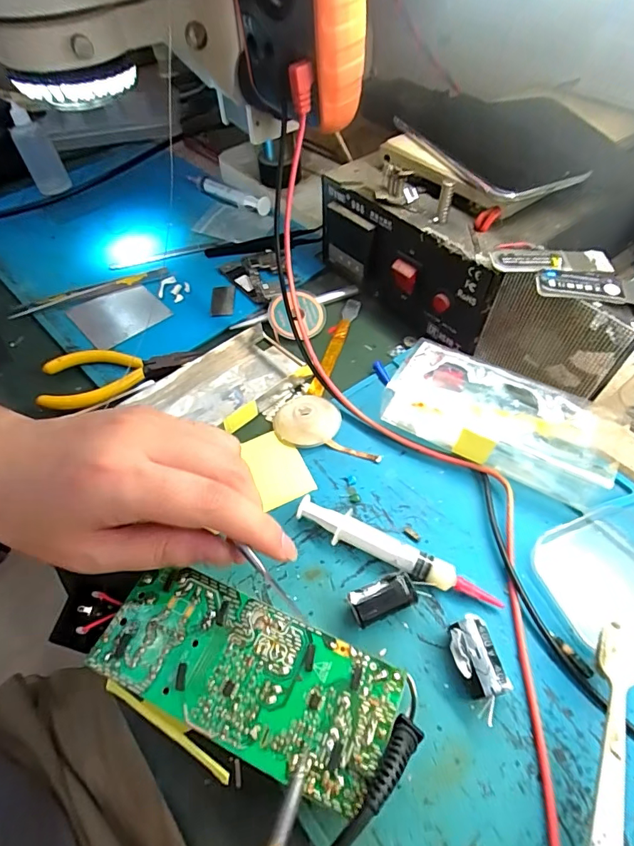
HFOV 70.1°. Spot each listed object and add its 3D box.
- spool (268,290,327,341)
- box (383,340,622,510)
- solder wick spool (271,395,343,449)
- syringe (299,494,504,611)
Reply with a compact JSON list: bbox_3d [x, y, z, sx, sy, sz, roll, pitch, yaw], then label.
[{"bbox_3d":[-0.016,-0.087,0.362,0.044,0.011,0.043,-7,70,-10],"label":"spool"},{"bbox_3d":[0.110,-0.002,0.282,0.131,0.035,0.059,25,59,20],"label":"box"},{"bbox_3d":[-0.006,-0.002,0.303,0.042,0.012,0.040,-2,53,2],"label":"solder wick spool"},{"bbox_3d":[0.040,0.072,0.245,0.112,0.015,0.018,25,59,20],"label":"syringe"}]

